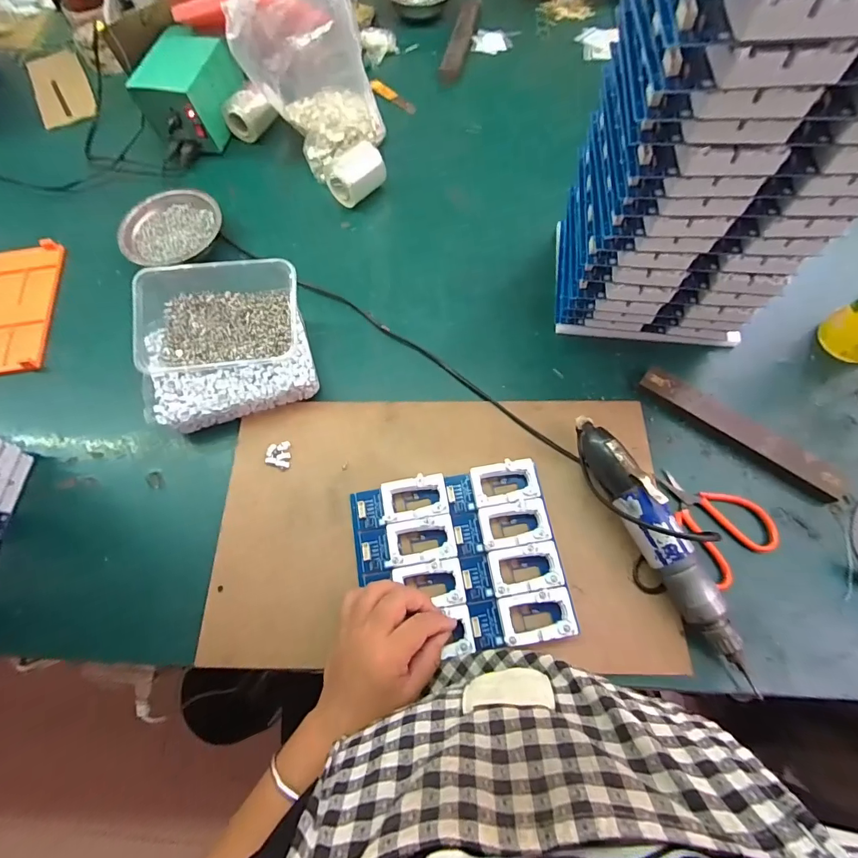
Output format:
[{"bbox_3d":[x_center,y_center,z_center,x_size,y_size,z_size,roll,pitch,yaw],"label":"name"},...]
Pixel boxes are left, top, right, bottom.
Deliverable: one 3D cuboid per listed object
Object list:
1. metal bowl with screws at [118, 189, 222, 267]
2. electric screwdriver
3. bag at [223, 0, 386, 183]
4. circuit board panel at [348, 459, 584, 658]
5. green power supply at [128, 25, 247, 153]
[{"bbox_3d":[-0.342,-0.260,0.580,0.113,0.037,0.122,-1,67,2],"label":"metal bowl with screws"},{"bbox_3d":[0.207,0.102,0.393,0.044,0.054,0.261,-24,68,-8],"label":"electric screwdriver"},{"bbox_3d":[-0.161,-0.473,0.577,0.158,0.190,0.161,-24,68,-8],"label":"bag"},{"bbox_3d":[0.027,0.120,0.407,0.185,0.020,0.160,-10,67,-2],"label":"circuit board panel"},{"bbox_3d":[-0.347,-0.495,0.644,0.090,0.098,0.136,16,69,9],"label":"green power supply"}]

